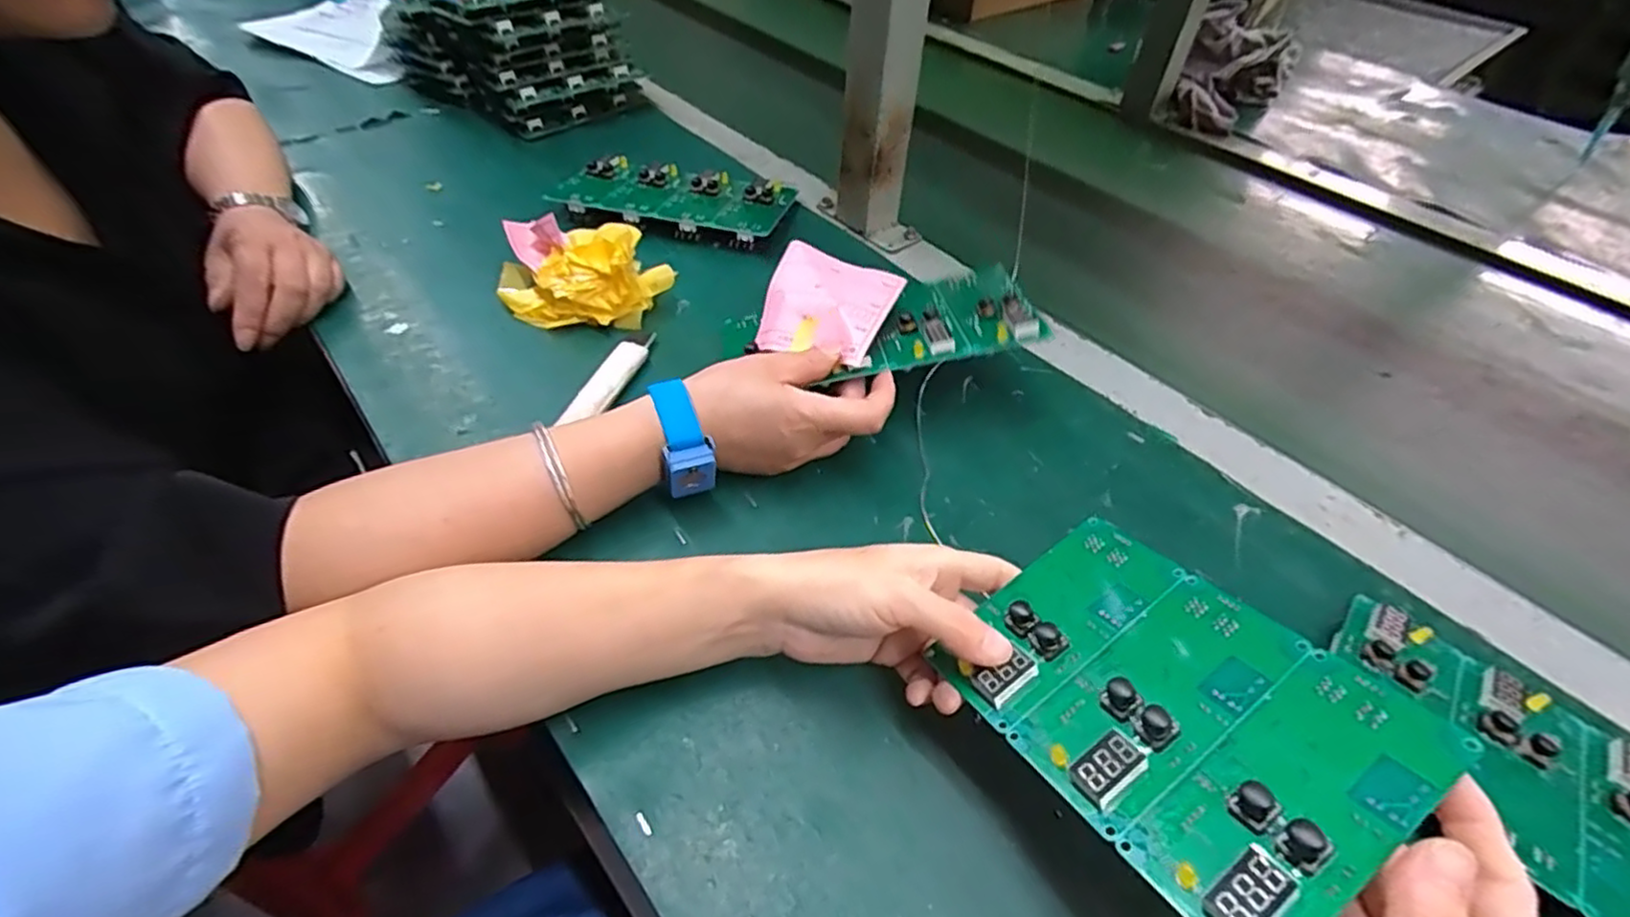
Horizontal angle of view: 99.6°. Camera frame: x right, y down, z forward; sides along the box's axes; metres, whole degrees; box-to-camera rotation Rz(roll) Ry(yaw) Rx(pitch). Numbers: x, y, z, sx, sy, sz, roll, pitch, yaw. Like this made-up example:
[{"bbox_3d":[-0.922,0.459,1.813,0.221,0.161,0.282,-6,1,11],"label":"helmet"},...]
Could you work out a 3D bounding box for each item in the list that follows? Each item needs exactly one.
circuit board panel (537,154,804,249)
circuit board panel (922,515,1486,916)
[{"bbox_3d":[-0.123,-0.226,0.605,0.197,0.026,0.094,9,49,5],"label":"circuit board panel"},{"bbox_3d":[0.126,0.085,0.254,0.104,0.011,0.145,-34,38,-12],"label":"circuit board panel"}]

